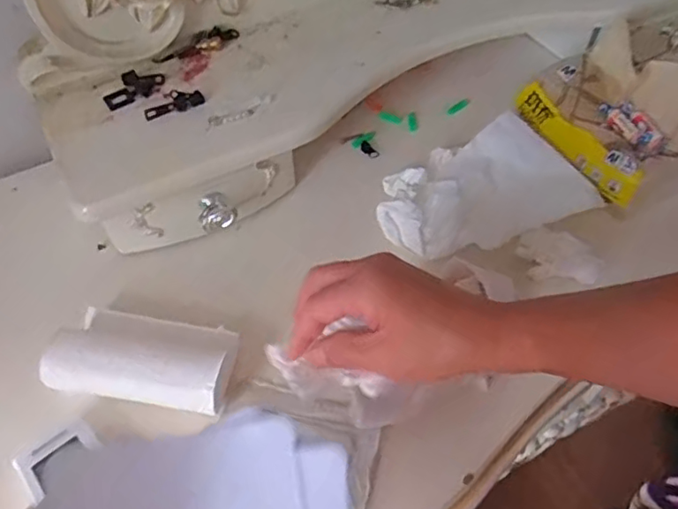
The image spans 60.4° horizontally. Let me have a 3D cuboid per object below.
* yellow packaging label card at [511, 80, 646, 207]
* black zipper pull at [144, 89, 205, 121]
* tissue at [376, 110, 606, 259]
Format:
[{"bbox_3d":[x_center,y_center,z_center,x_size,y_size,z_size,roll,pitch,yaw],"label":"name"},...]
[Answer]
[{"bbox_3d":[0.217,-0.109,0.549,0.023,0.037,0.155,-25,57,-16],"label":"yellow packaging label card"},{"bbox_3d":[-0.139,-0.128,0.488,0.049,0.005,0.023,-19,55,-12],"label":"black zipper pull"},{"bbox_3d":[0.126,-0.063,0.527,0.189,0.045,0.101,-15,55,-9],"label":"tissue"}]

